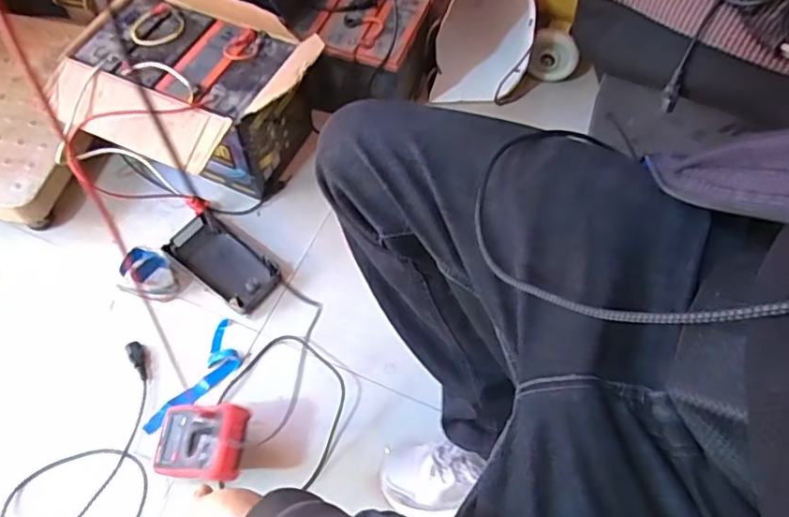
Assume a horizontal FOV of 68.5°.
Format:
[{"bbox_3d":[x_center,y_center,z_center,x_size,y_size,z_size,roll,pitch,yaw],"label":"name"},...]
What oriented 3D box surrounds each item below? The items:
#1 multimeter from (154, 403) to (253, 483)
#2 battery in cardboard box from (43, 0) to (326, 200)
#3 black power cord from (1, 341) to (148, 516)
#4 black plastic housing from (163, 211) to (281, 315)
[{"bbox_3d":[-0.258,0.238,0.752,0.183,0.052,0.087,-16,49,42],"label":"multimeter"},{"bbox_3d":[-0.324,-0.265,0.969,0.387,0.276,0.305,22,62,10],"label":"battery in cardboard box"},{"bbox_3d":[-0.446,0.257,0.822,0.195,0.025,0.282,-4,61,-4],"label":"black power cord"},{"bbox_3d":[-0.286,0.003,0.967,0.195,0.024,0.103,36,66,17],"label":"black plastic housing"}]

